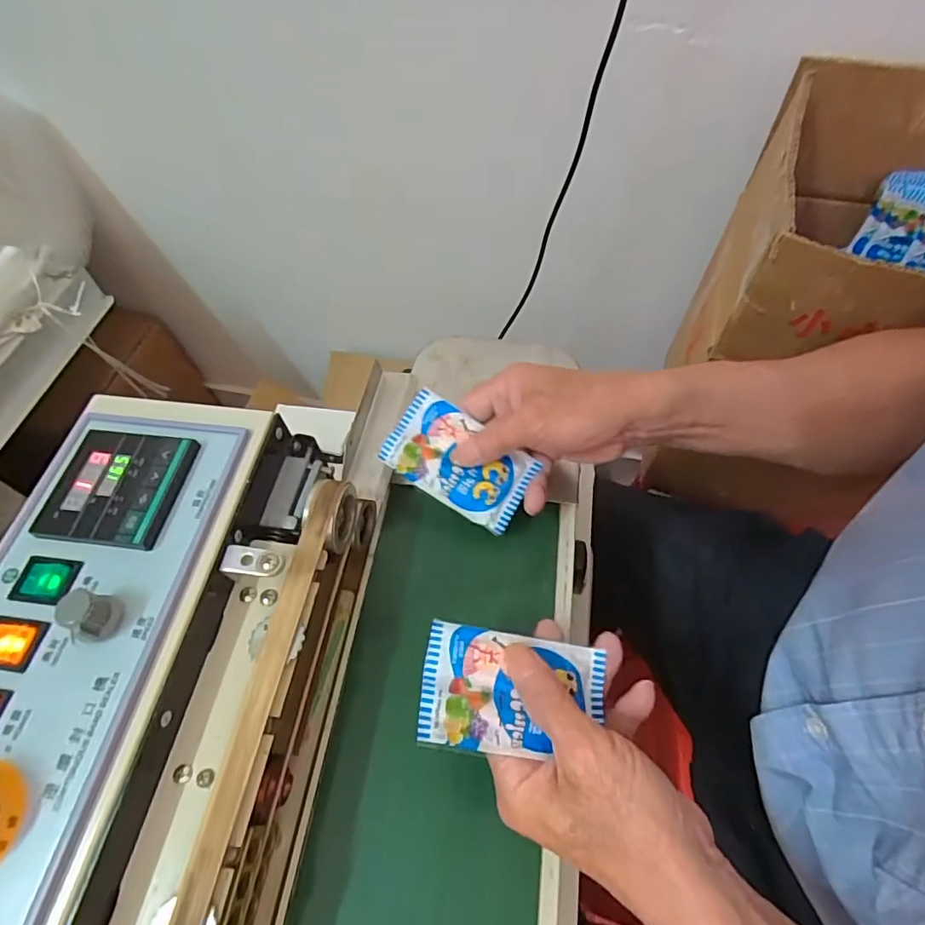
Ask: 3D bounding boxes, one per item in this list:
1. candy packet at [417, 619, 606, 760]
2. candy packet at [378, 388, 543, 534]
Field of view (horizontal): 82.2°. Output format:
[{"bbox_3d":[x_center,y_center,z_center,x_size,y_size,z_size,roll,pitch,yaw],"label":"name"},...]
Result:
[{"bbox_3d":[0.028,0.128,0.296,0.100,0.005,0.064,12,53,-7],"label":"candy packet"},{"bbox_3d":[-0.002,0.000,0.384,0.103,0.008,0.063,33,76,-4],"label":"candy packet"}]

